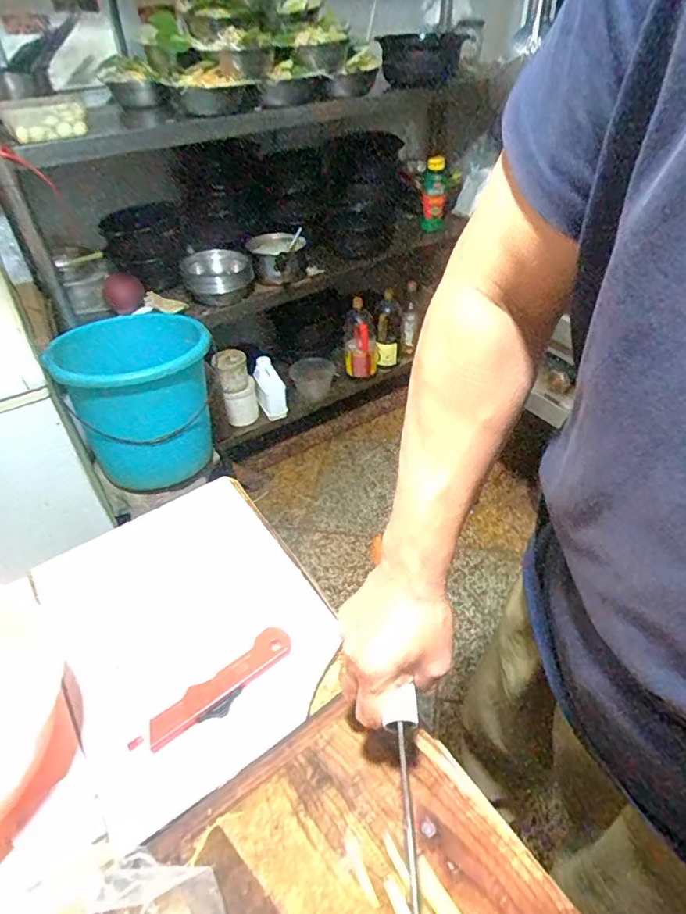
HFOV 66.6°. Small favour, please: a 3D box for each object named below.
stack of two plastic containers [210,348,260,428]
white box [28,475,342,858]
[{"bbox_3d":[-0.338,-0.219,1.676,0.117,0.245,0.115,-10,43,-9],"label":"stack of two plastic containers"},{"bbox_3d":[-0.183,0.181,0.611,0.272,0.033,0.374,-25,47,-23],"label":"white box"}]

